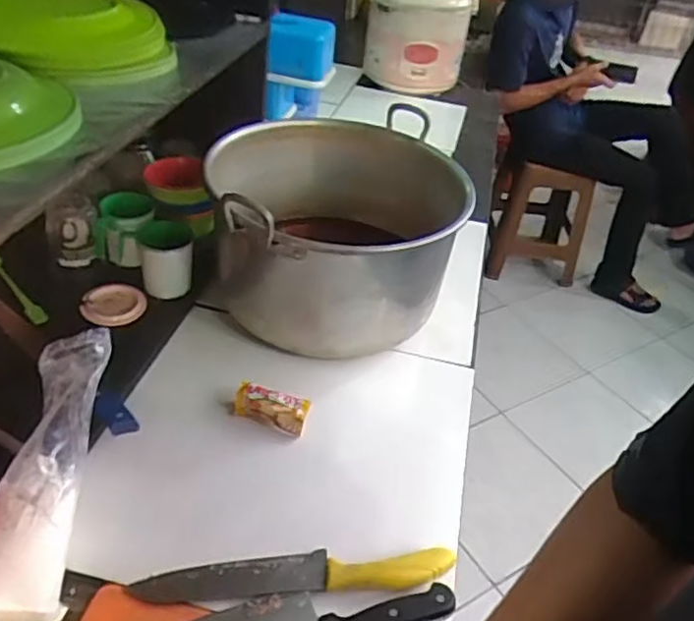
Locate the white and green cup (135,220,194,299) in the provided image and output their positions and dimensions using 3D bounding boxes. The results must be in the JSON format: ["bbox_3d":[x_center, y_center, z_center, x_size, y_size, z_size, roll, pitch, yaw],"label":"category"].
[{"bbox_3d":[-0.247,-0.069,0.869,0.070,0.091,0.062,-4,39,-14],"label":"white and green cup"}]

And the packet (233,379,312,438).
[{"bbox_3d":[-0.088,0.111,0.739,0.085,0.027,0.041,12,38,5],"label":"packet"}]

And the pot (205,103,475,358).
[{"bbox_3d":[-0.016,-0.095,0.869,0.319,0.203,0.334,12,38,5],"label":"pot"}]

